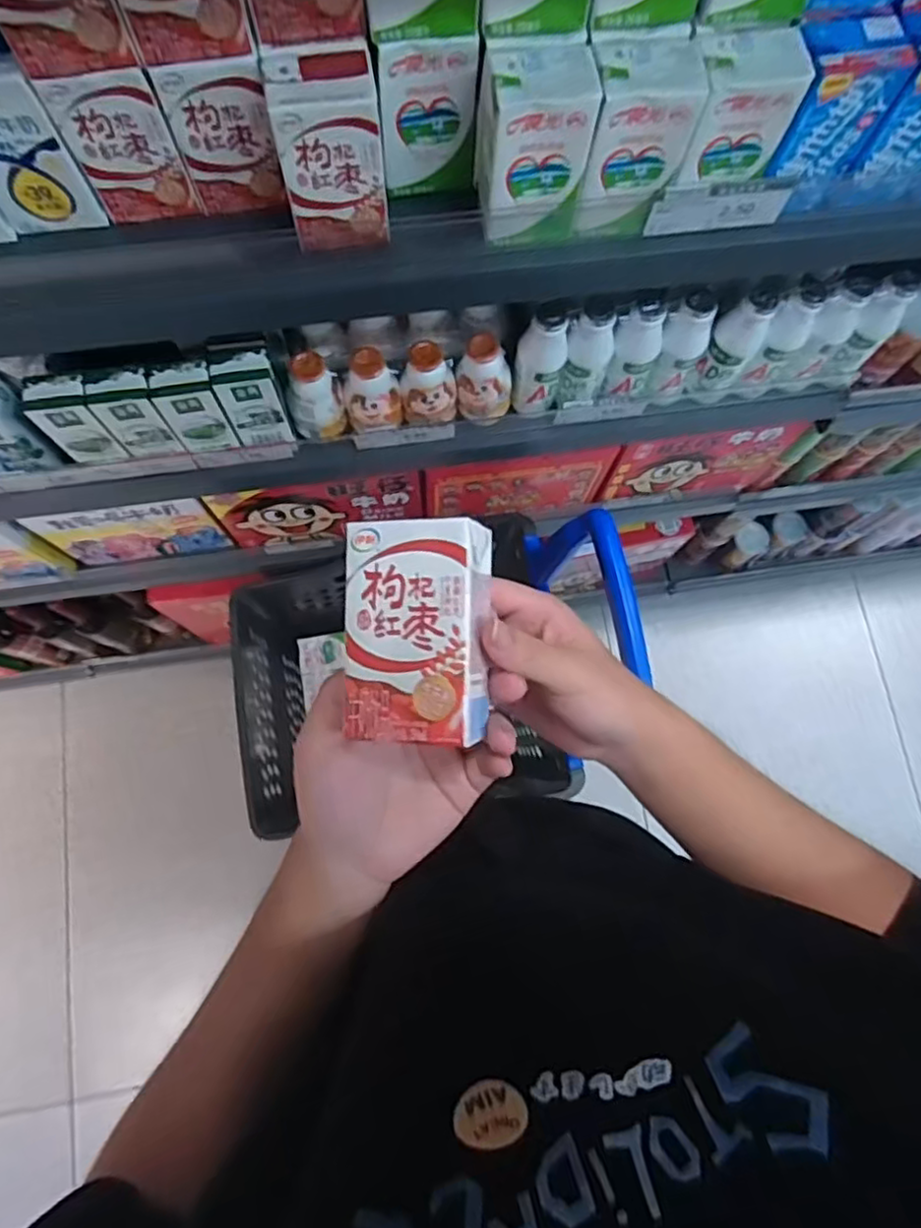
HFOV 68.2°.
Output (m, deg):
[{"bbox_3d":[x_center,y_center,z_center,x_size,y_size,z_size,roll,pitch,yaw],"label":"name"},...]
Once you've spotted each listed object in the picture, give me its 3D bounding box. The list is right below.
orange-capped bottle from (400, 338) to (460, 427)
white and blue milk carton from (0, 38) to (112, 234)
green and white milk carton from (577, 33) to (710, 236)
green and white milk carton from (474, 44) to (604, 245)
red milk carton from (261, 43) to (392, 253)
[{"bbox_3d":[-0.032,-0.231,0.692,0.055,0.089,0.045,-4,77,-2],"label":"orange-capped bottle"},{"bbox_3d":[-0.283,-0.302,0.436,0.062,0.103,0.036,-9,77,-3],"label":"white and blue milk carton"},{"bbox_3d":[0.113,-0.314,0.453,0.061,0.104,0.049,-6,77,-3],"label":"green and white milk carton"},{"bbox_3d":[0.047,-0.309,0.450,0.066,0.103,0.060,-6,77,-3],"label":"green and white milk carton"},{"bbox_3d":[-0.083,-0.299,0.442,0.064,0.102,0.052,-7,77,-3],"label":"red milk carton"}]

